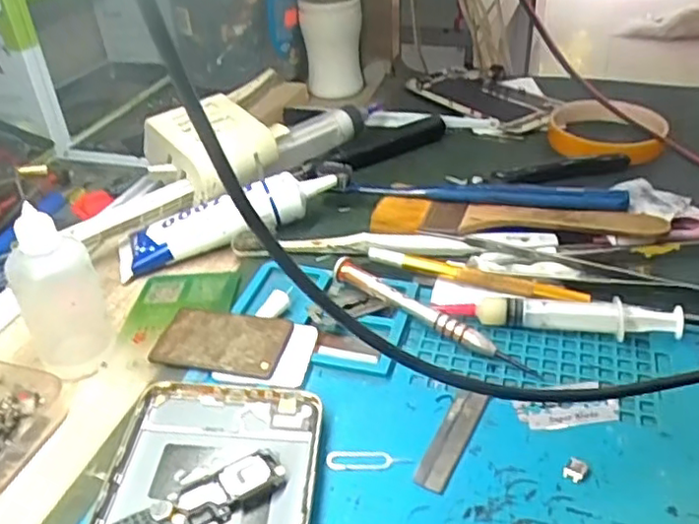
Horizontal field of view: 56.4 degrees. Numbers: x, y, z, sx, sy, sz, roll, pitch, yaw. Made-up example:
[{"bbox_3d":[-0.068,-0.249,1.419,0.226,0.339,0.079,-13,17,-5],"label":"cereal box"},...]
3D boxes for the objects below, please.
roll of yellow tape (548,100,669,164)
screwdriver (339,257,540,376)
[{"bbox_3d":[0.190,-0.101,0.481,0.079,0.021,0.093,8,36,15],"label":"roll of yellow tape"},{"bbox_3d":[0.038,0.024,0.315,0.111,0.016,0.009,23,42,32],"label":"screwdriver"}]

